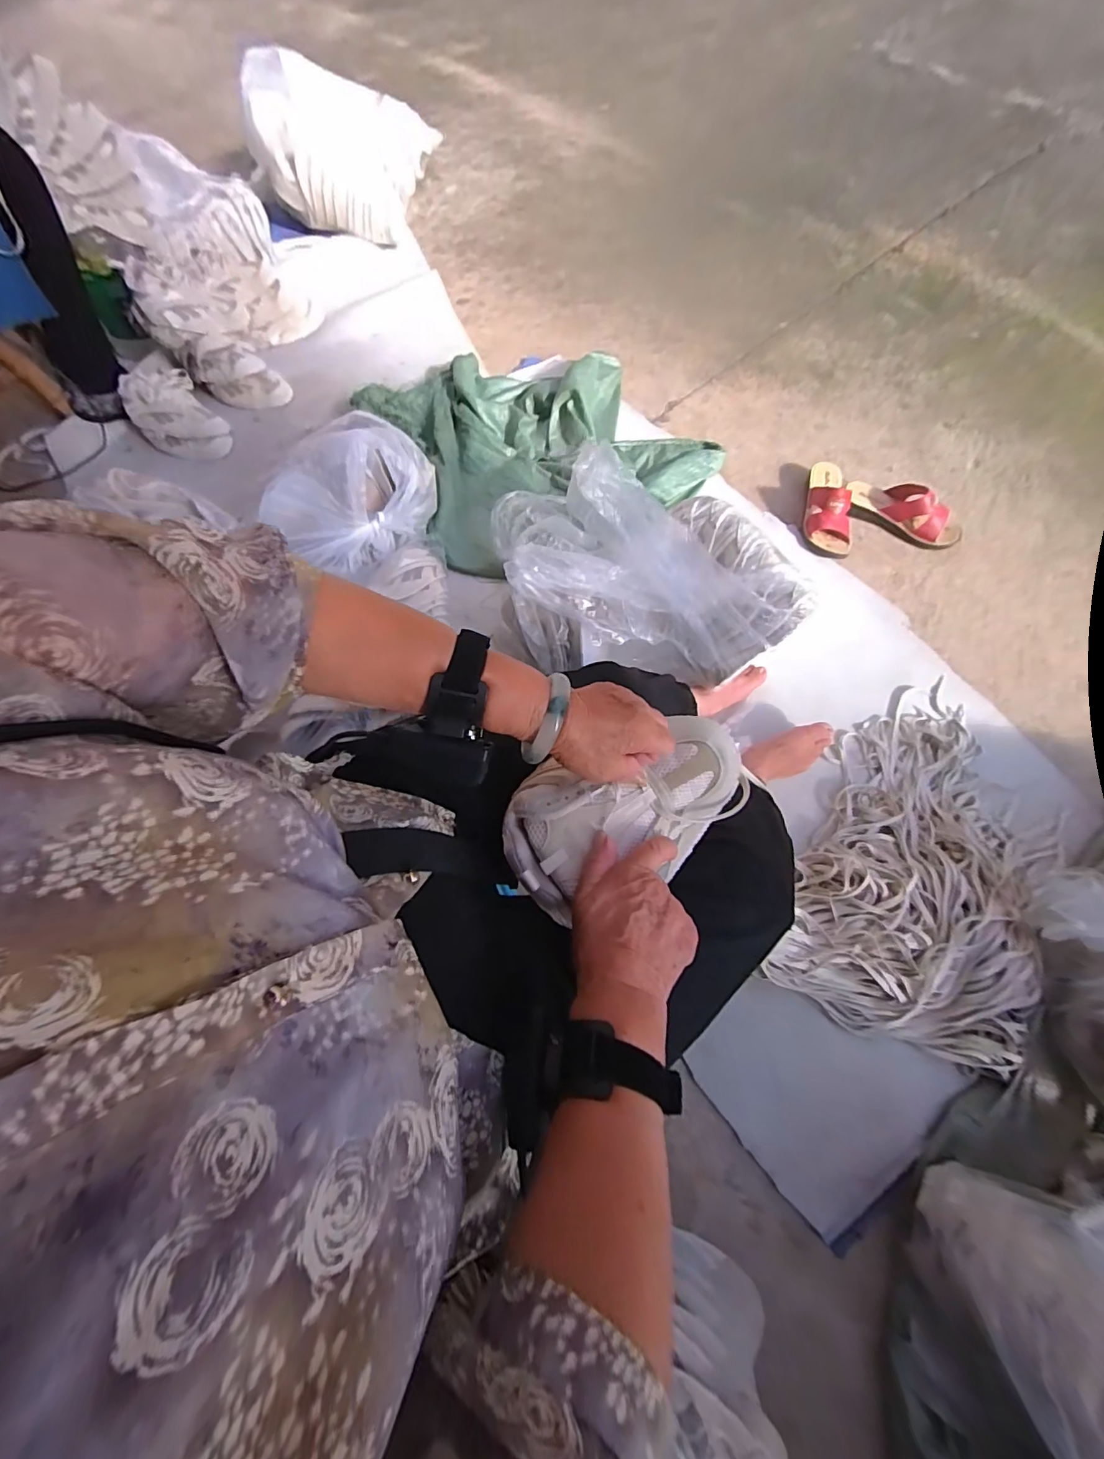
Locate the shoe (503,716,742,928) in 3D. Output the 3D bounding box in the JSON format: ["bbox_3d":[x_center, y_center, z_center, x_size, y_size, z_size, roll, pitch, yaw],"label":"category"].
[{"bbox_3d":[0.060,0.064,0.408,0.207,0.064,0.122,-19,71,-13],"label":"shoe"}]

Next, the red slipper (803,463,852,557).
[{"bbox_3d":[0.575,-0.466,0.998,0.095,0.075,0.232,13,71,9],"label":"red slipper"}]

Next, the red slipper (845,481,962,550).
[{"bbox_3d":[0.726,-0.447,0.997,0.241,0.077,0.091,25,74,13],"label":"red slipper"}]

